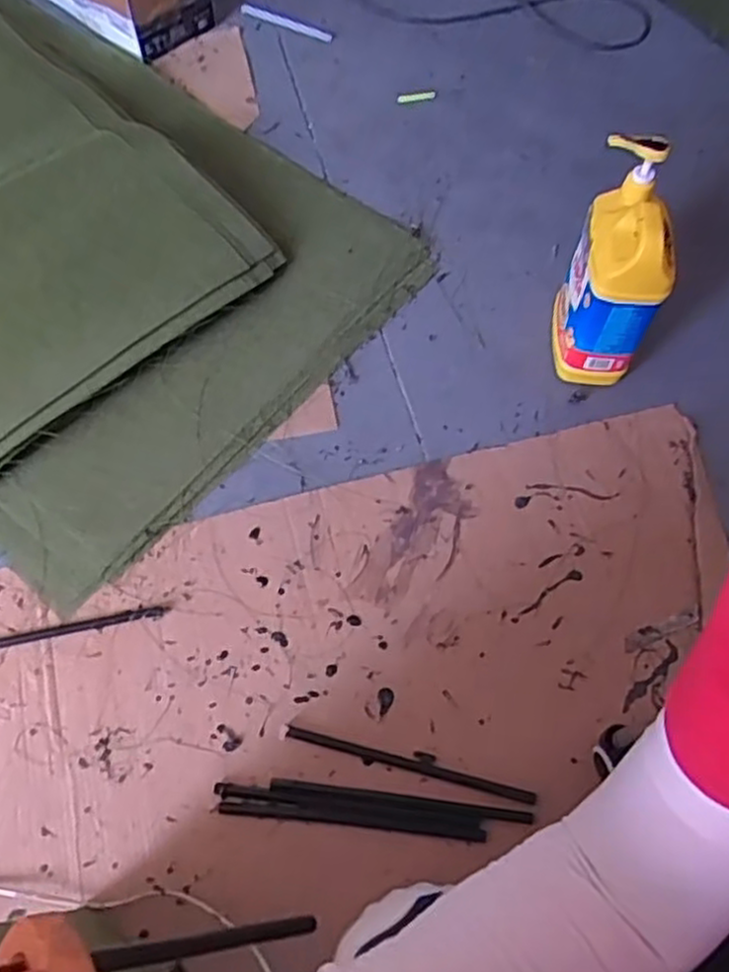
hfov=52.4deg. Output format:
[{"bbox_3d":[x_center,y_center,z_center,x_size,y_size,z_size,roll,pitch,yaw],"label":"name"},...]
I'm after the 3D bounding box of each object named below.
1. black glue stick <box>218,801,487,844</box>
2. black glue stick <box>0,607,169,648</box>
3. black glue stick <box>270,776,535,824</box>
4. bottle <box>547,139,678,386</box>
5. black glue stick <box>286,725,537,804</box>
[{"bbox_3d":[-0.012,0.338,0.748,0.266,0.007,0.013,6,63,2],"label":"black glue stick"},{"bbox_3d":[-0.358,0.165,0.820,0.271,0.007,0.013,-10,66,-8],"label":"black glue stick"},{"bbox_3d":[0.037,0.321,0.755,0.264,0.010,0.012,7,63,3],"label":"black glue stick"},{"bbox_3d":[0.305,-0.254,0.910,0.098,0.276,0.147,7,63,3],"label":"bottle"},{"bbox_3d":[0.047,0.289,0.771,0.260,0.014,0.013,13,64,6],"label":"black glue stick"}]

